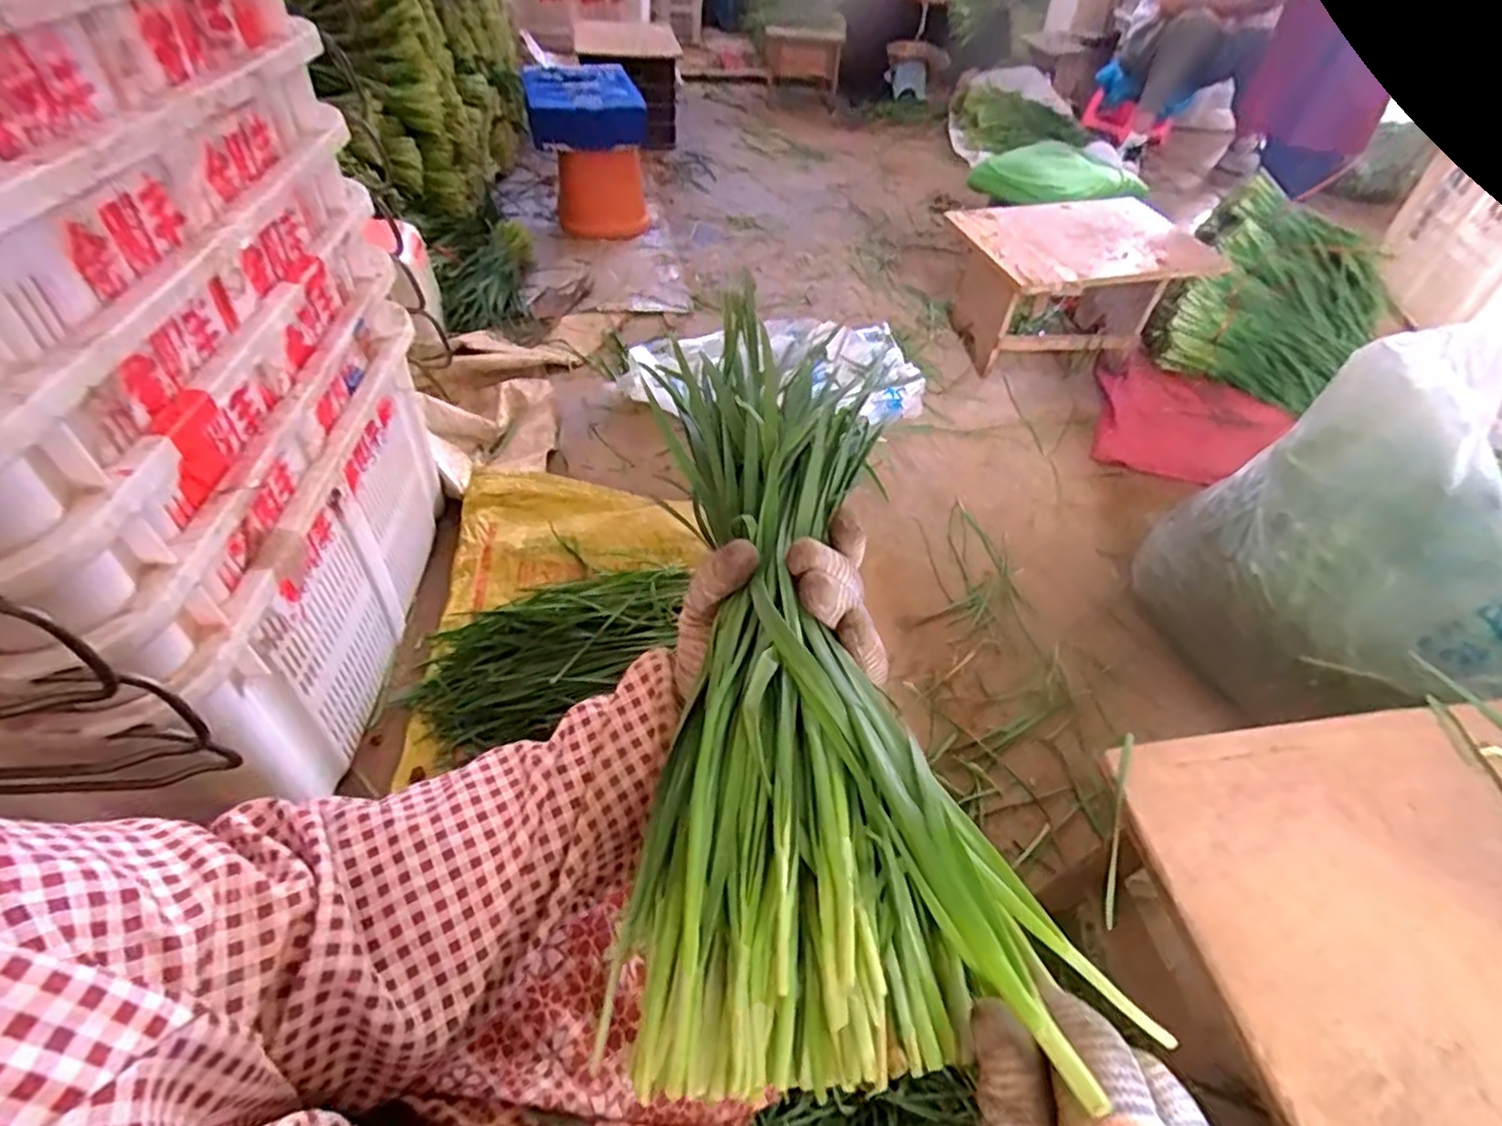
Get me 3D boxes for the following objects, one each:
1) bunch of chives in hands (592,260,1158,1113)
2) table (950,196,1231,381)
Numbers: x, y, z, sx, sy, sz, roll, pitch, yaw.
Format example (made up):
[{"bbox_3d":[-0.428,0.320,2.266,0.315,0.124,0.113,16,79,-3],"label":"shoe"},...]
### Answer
[{"bbox_3d":[0.015,0.025,0.304,0.134,0.085,0.331,-2,51,-6],"label":"bunch of chives in hands"},{"bbox_3d":[0.730,-0.636,1.611,0.484,0.291,0.387,-9,48,-13],"label":"table"}]

